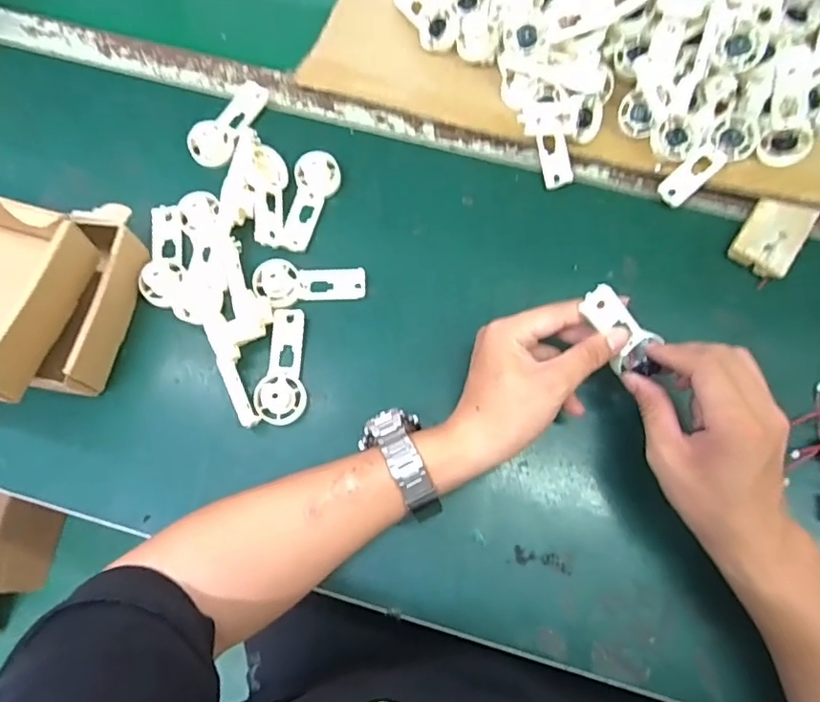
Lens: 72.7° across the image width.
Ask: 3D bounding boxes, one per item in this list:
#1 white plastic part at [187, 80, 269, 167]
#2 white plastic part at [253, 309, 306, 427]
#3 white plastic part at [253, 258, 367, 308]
[{"bbox_3d":[-0.172,-0.218,0.529,0.038,0.027,0.093,24,74,8],"label":"white plastic part"},{"bbox_3d":[-0.100,0.011,0.451,0.037,0.028,0.094,7,73,3],"label":"white plastic part"},{"bbox_3d":[-0.084,-0.058,0.475,0.092,0.016,0.035,-1,72,-13],"label":"white plastic part"}]

